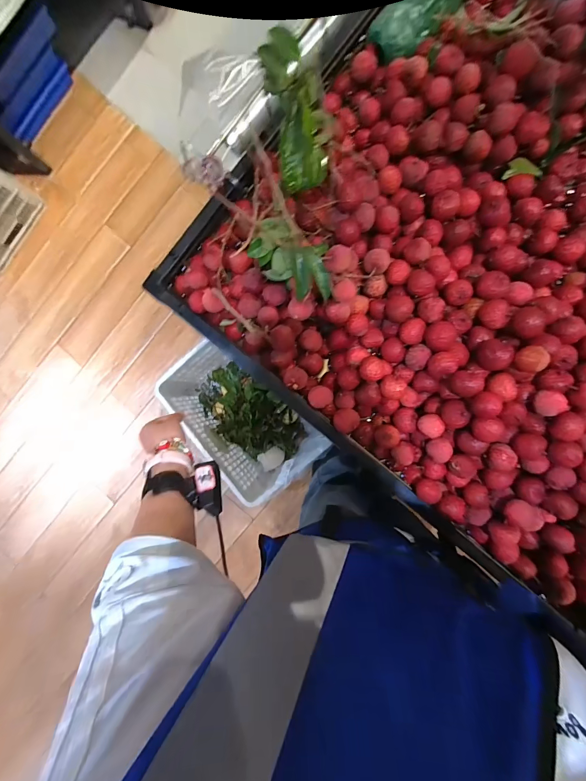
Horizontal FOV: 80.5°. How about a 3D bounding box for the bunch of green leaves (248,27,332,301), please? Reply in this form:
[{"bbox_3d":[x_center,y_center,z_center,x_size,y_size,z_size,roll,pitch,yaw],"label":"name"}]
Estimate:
[{"bbox_3d":[-0.002,-0.238,0.394,0.085,0.064,0.247,1,104,5],"label":"bunch of green leaves"}]

